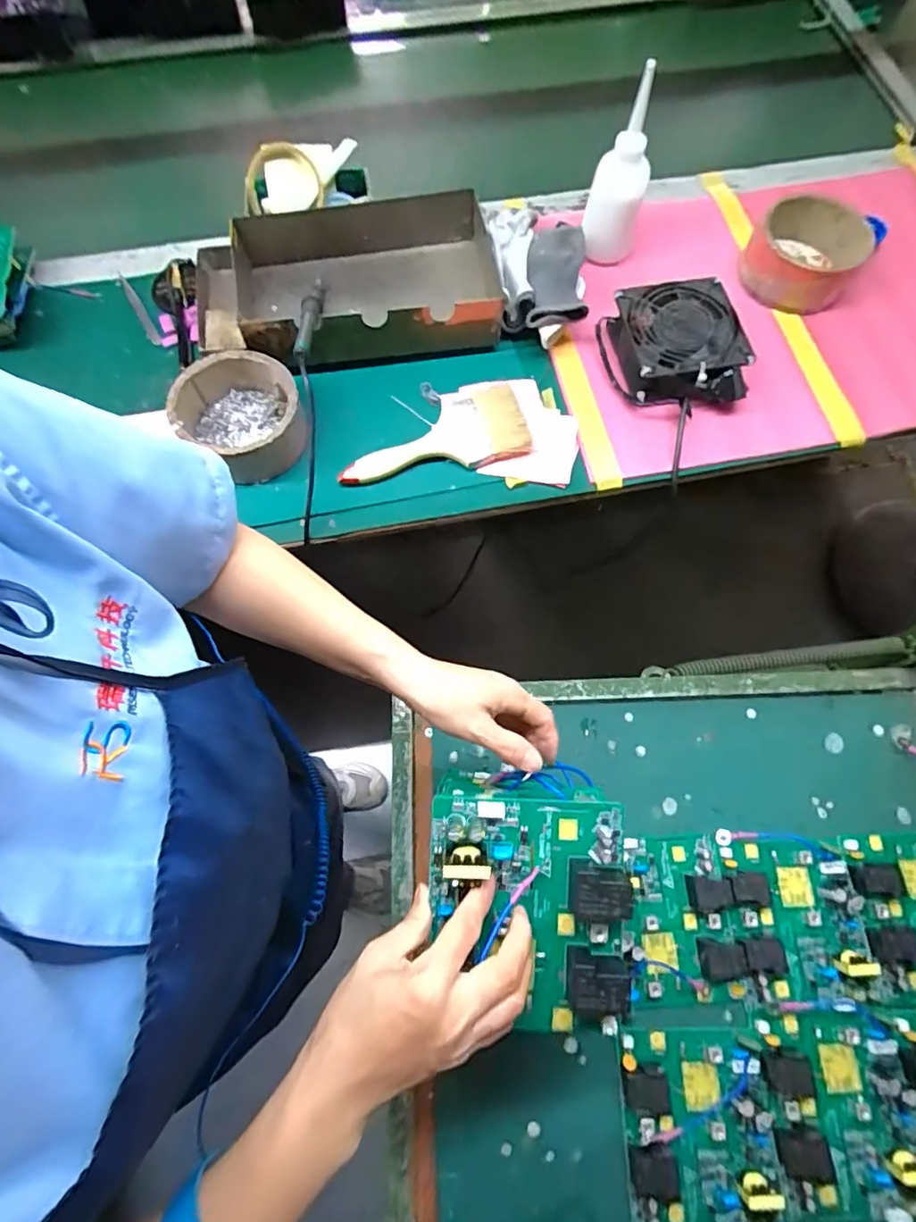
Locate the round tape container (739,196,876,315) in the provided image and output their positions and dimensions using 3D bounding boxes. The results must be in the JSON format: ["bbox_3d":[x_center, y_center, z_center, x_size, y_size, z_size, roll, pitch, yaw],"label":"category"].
[{"bbox_3d":[0.402,-0.416,0.624,0.116,0.058,0.106,0,70,0],"label":"round tape container"}]

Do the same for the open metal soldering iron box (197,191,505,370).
[{"bbox_3d":[-0.119,-0.359,0.598,0.332,0.068,0.163,-9,70,-4],"label":"open metal soldering iron box"}]

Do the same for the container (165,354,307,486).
[{"bbox_3d":[-0.216,-0.191,0.545,0.121,0.056,0.132,0,70,0],"label":"container"}]

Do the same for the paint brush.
[{"bbox_3d":[-0.028,-0.183,0.555,0.188,0.016,0.087,-12,70,-5],"label":"paint brush"}]

